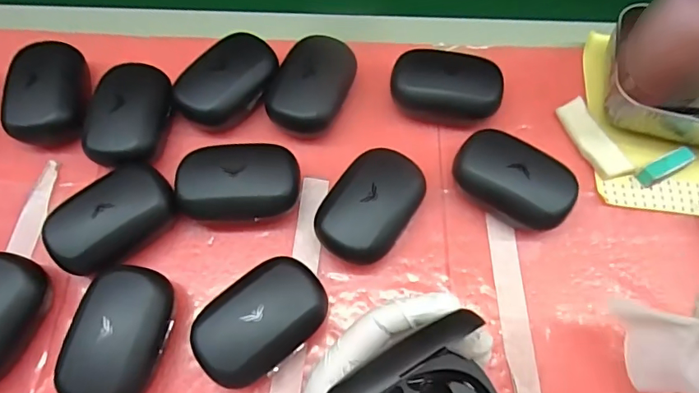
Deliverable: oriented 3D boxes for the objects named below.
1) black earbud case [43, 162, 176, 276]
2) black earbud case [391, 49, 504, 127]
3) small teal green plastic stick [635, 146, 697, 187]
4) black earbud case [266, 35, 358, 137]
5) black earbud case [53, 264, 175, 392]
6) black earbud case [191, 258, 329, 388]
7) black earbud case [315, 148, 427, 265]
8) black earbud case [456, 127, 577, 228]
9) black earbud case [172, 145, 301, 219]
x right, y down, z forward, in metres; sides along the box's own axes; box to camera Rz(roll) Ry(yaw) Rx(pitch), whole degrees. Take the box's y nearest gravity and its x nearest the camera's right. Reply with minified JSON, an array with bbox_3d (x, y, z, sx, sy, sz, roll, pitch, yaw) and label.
[{"bbox_3d":[-0.167,0.014,0.337,0.083,0.039,0.053,-39,72,-15],"label":"black earbud case"},{"bbox_3d":[0.076,-0.084,0.382,0.084,0.033,0.053,10,67,4],"label":"black earbud case"},{"bbox_3d":[0.237,-0.022,0.359,0.041,0.016,0.013,-25,69,-10],"label":"small teal green plastic stick"},{"bbox_3d":[-0.029,-0.087,0.382,0.057,0.037,0.082,18,68,8],"label":"black earbud case"},{"bbox_3d":[-0.145,0.090,0.306,0.054,0.037,0.085,7,67,3],"label":"black earbud case"},{"bbox_3d":[-0.056,0.079,0.307,0.083,0.039,0.058,-41,73,-16],"label":"black earbud case"},{"bbox_3d":[0.014,0.009,0.339,0.057,0.036,0.081,32,71,13],"label":"black earbud case"},{"bbox_3d":[0.118,-0.012,0.348,0.083,0.036,0.059,28,70,11],"label":"black earbud case"},{"bbox_3d":[-0.078,-0.007,0.347,0.083,0.038,0.055,-3,67,-1],"label":"black earbud case"}]

